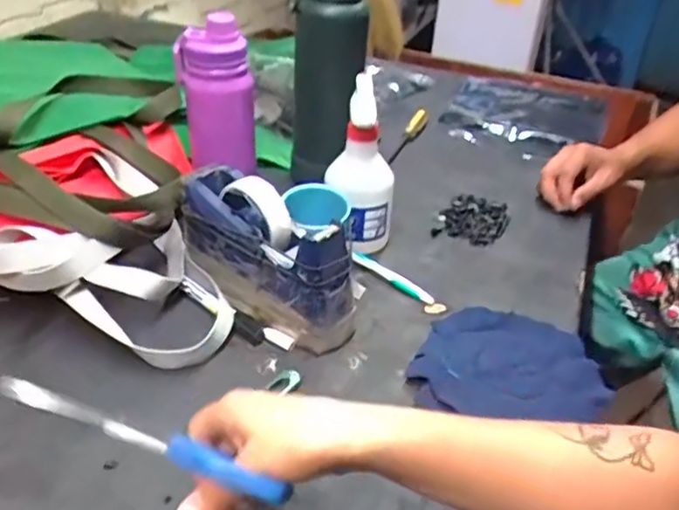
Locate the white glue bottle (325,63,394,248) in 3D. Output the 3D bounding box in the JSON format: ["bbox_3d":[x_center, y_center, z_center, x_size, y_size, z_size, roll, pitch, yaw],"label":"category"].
[{"bbox_3d":[0.018,-0.098,0.684,0.067,0.191,0.079,-22,42,-31],"label":"white glue bottle"}]

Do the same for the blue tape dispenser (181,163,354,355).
[{"bbox_3d":[-0.074,0.001,0.603,0.202,0.113,0.071,32,44,33],"label":"blue tape dispenser"}]

